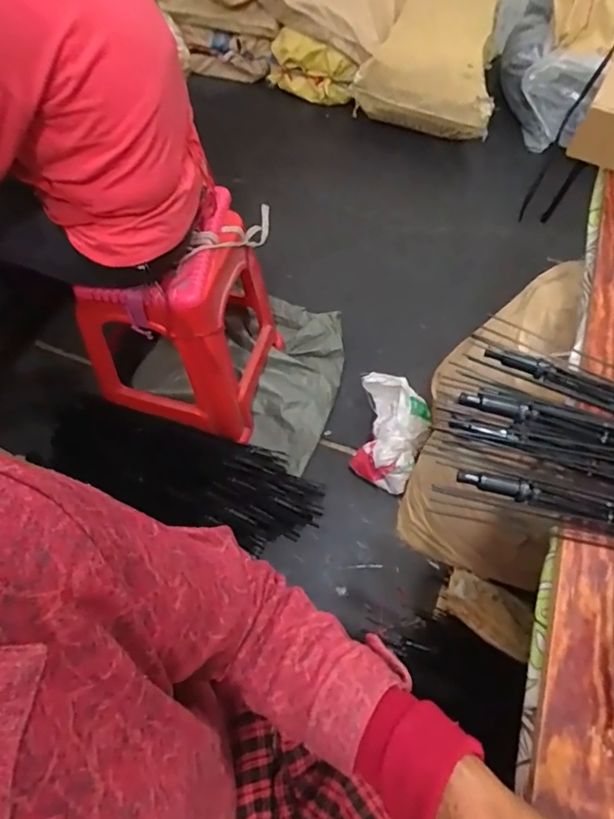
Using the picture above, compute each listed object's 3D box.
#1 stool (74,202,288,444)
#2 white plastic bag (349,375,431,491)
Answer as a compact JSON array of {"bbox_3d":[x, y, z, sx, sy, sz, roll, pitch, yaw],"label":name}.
[{"bbox_3d":[-0.282,-0.191,1.250,0.327,0.471,0.351,16,62,9],"label":"stool"},{"bbox_3d":[0.210,0.057,1.327,0.174,0.102,0.272,9,61,5],"label":"white plastic bag"}]

